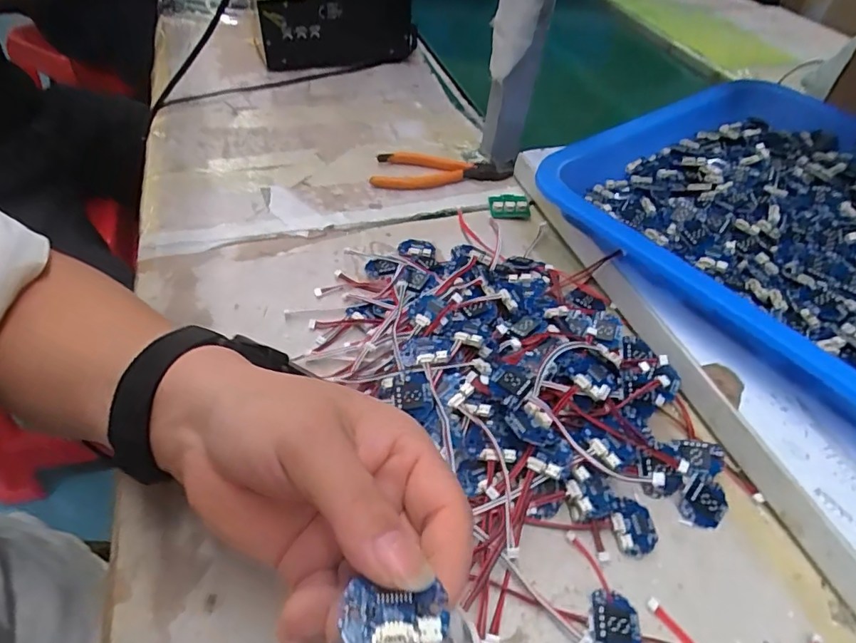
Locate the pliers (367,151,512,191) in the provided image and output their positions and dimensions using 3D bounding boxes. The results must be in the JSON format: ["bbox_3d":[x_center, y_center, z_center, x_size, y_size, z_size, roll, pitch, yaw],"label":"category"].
[{"bbox_3d":[0.015,-0.139,0.482,0.126,0.007,0.054,7,47,0],"label":"pliers"}]

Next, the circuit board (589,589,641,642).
[{"bbox_3d":[0.085,0.138,0.235,0.022,0.007,0.028,12,47,5],"label":"circuit board"}]

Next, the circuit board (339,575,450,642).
[{"bbox_3d":[-0.009,0.079,0.140,0.029,0.004,0.017,1,31,10],"label":"circuit board"}]

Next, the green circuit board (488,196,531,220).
[{"bbox_3d":[0.071,-0.100,0.453,0.034,0.009,0.023,0,47,-6],"label":"green circuit board"}]

